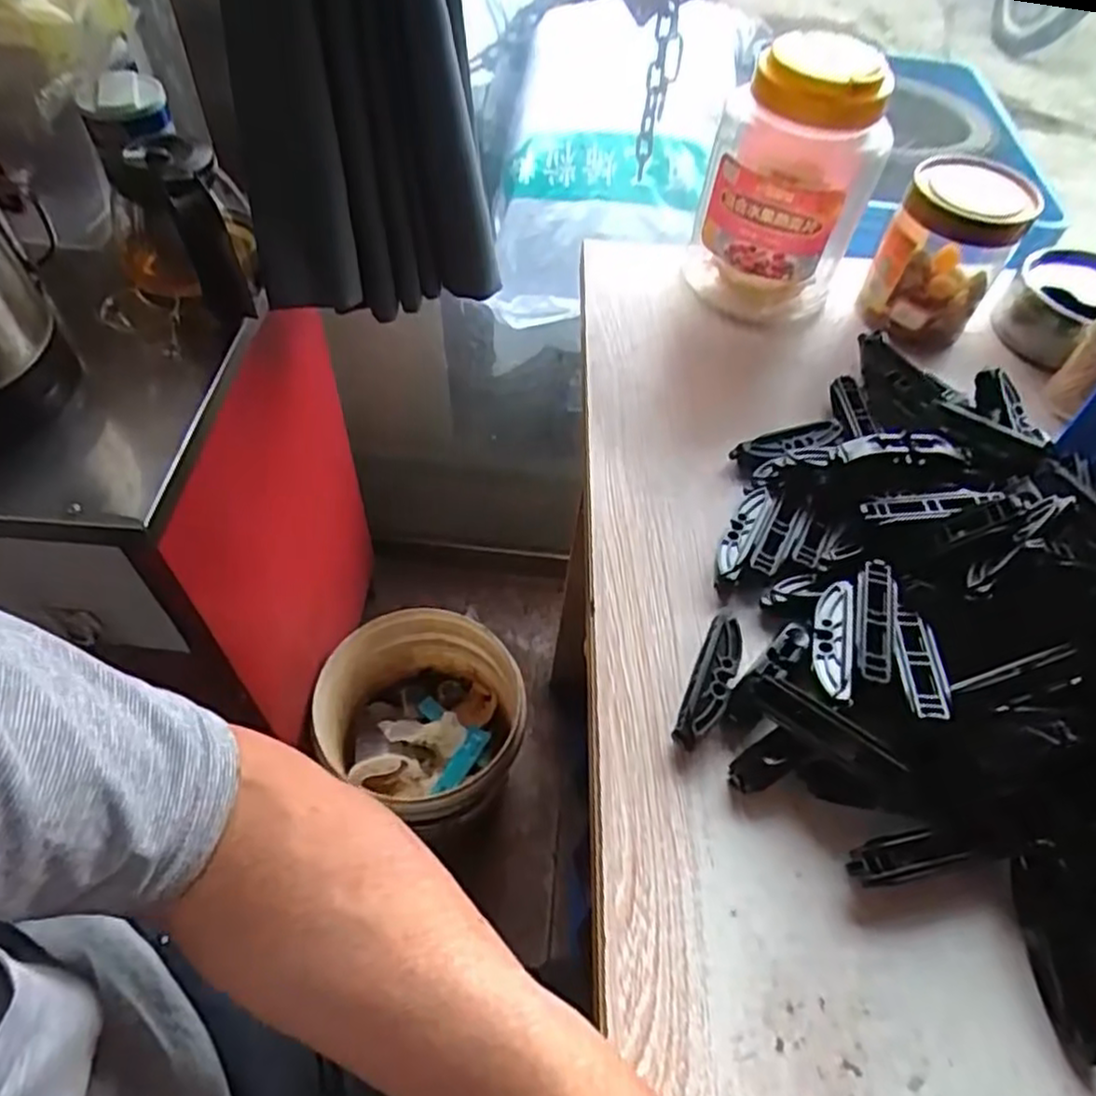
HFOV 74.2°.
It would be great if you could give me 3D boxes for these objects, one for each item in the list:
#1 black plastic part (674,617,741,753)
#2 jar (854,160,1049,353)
[{"bbox_3d":[0.084,0.068,0.368,0.019,0.012,0.072,22,56,11],"label":"black plastic part"},{"bbox_3d":[0.295,-0.221,0.541,0.084,0.112,0.083,28,57,15],"label":"jar"}]

